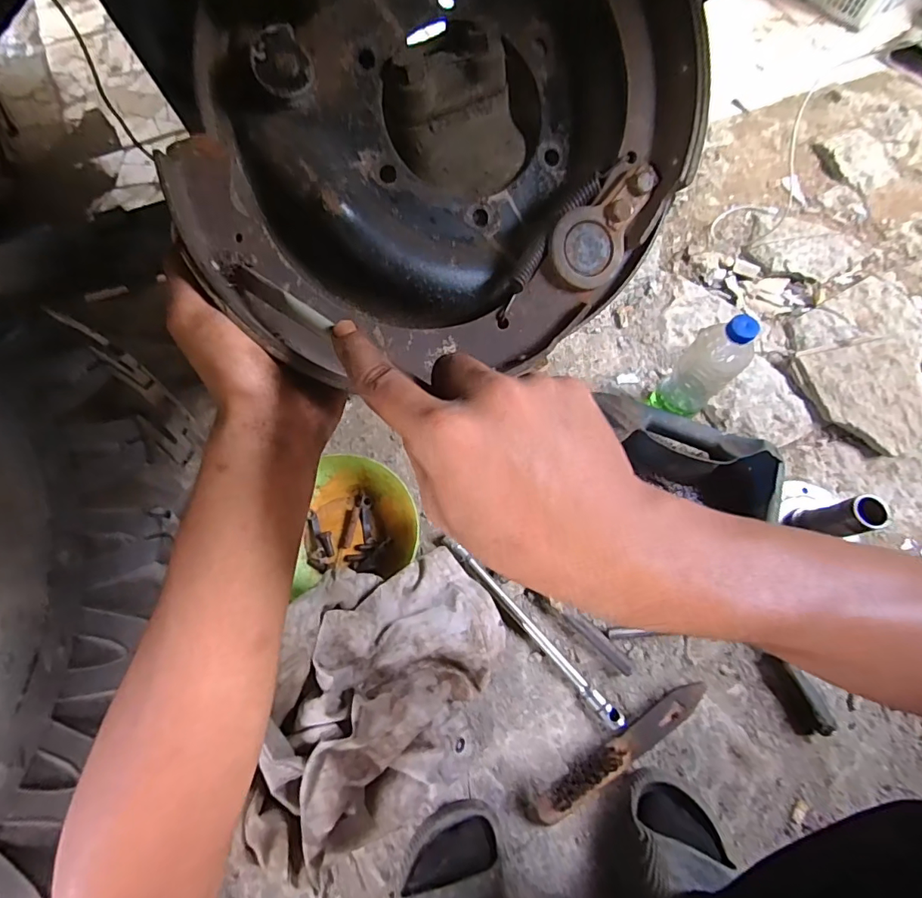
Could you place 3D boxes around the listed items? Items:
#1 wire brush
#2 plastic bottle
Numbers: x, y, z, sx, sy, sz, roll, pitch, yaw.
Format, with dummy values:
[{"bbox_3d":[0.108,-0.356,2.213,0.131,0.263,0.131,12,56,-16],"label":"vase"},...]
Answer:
[{"bbox_3d":[0.181,0.351,0.558,0.241,0.041,0.042,-30,71,-12],"label":"wire brush"},{"bbox_3d":[0.315,-0.099,0.636,0.059,0.219,0.064,-39,73,-15],"label":"plastic bottle"}]

